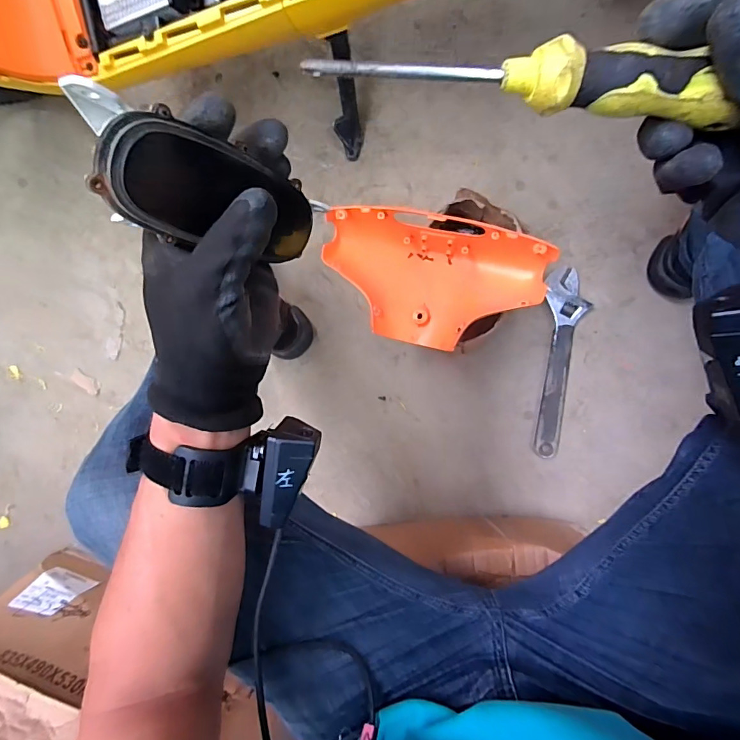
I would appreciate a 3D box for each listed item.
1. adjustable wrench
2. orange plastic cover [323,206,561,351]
[{"bbox_3d":[0.301,-0.007,0.681,0.057,0.017,0.297,5,96,8],"label":"adjustable wrench"},{"bbox_3d":[0.086,-0.123,0.585,0.285,0.090,0.181,15,97,7],"label":"orange plastic cover"}]

